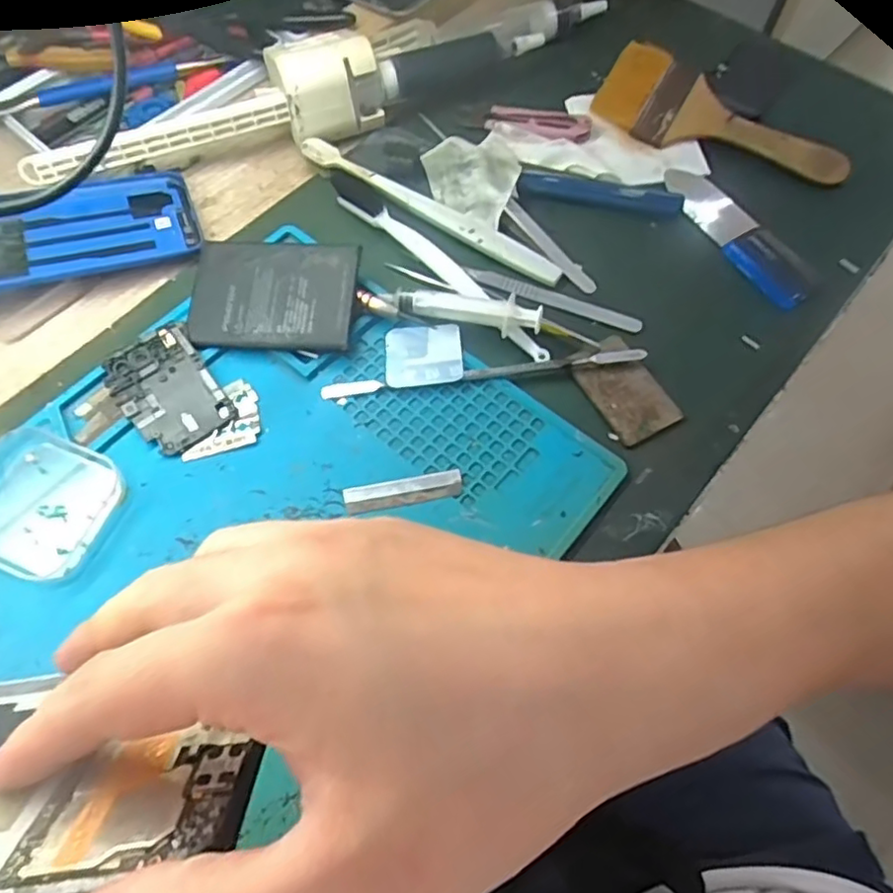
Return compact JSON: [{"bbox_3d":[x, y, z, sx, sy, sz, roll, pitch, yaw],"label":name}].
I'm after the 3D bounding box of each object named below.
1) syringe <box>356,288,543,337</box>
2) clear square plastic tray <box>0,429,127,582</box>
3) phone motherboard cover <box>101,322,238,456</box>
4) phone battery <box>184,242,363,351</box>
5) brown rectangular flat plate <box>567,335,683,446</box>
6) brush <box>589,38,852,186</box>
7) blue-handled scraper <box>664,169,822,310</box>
[{"bbox_3d":[0.001,-0.075,0.350,0.100,0.024,0.020,8,65,2],"label":"syringe"},{"bbox_3d":[-0.198,0.027,0.307,0.075,0.007,0.065,20,66,7],"label":"clear square plastic tray"},{"bbox_3d":[-0.146,-0.029,0.334,0.047,0.004,0.067,-32,75,-13],"label":"phone motherboard cover"},{"bbox_3d":[-0.094,-0.083,0.350,0.088,0.004,0.063,2,74,4],"label":"phone battery"},{"bbox_3d":[0.094,-0.033,0.341,0.036,0.004,0.062,-24,68,-12],"label":"brown rectangular flat plate"},{"bbox_3d":[0.183,-0.216,0.420,0.166,0.018,0.063,27,67,10],"label":"brush"},{"bbox_3d":[0.178,-0.134,0.392,0.036,0.011,0.121,-25,68,-13],"label":"blue-handled scraper"}]

